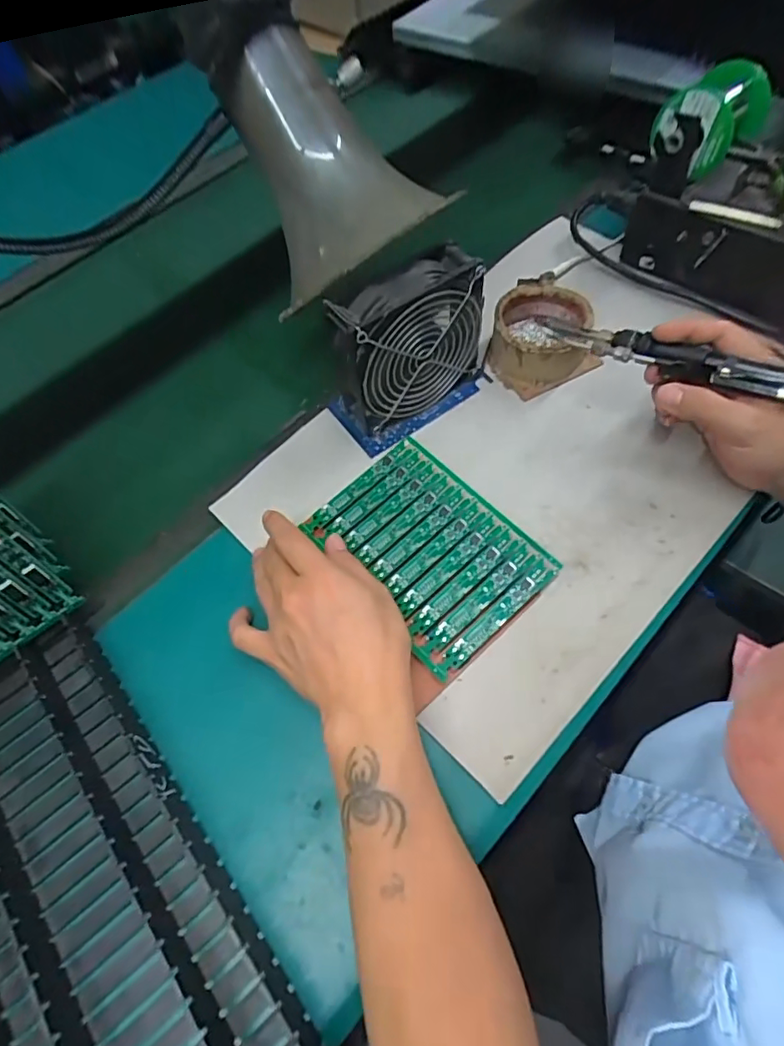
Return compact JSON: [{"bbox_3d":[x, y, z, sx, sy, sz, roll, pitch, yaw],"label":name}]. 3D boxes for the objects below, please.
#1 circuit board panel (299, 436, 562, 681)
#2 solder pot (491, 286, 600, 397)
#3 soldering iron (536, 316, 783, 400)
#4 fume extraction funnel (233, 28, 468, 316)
[{"bbox_3d":[0.027,0.017,0.414,0.115,0.010,0.164,-39,66,-16],"label":"circuit board panel"},{"bbox_3d":[0.135,-0.170,0.492,0.090,0.059,0.090,-2,62,3],"label":"solder pot"},{"bbox_3d":[0.207,-0.116,0.397,0.210,0.021,0.027,27,67,24],"label":"soldering iron"},{"bbox_3d":[-0.049,-0.260,0.413,0.156,0.113,0.140,52,43,-7],"label":"fume extraction funnel"}]

